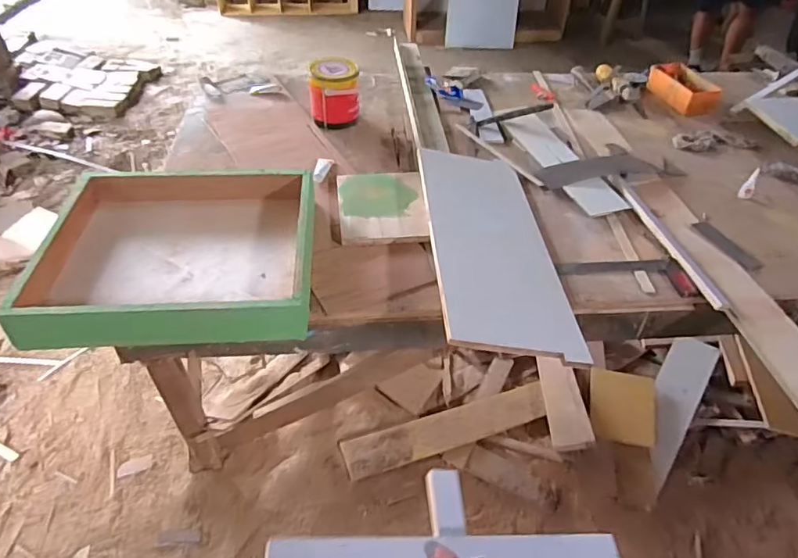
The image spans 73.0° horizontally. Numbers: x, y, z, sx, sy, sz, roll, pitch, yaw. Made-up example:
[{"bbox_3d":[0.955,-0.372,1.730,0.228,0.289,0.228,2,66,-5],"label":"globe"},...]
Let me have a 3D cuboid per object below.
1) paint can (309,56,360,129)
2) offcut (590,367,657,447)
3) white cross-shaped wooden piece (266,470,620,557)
[{"bbox_3d":[-0.201,-0.577,1.673,0.149,0.169,0.134,-4,43,-6],"label":"paint can"},{"bbox_3d":[0.747,0.427,1.788,0.217,0.027,0.230,9,67,1],"label":"offcut"},{"bbox_3d":[0.053,0.287,0.556,0.365,0.041,0.188,3,44,-11],"label":"white cross-shaped wooden piece"}]

